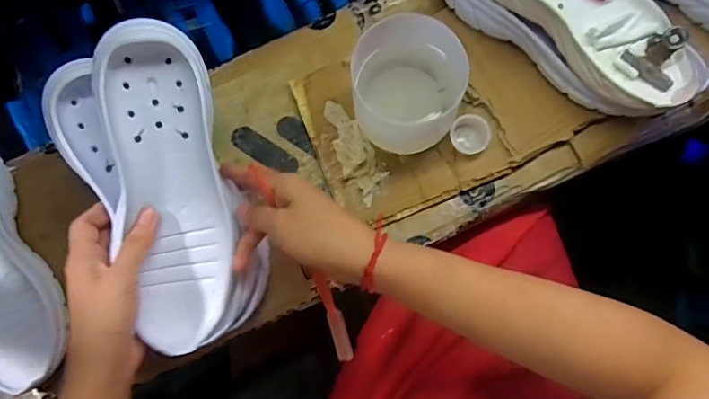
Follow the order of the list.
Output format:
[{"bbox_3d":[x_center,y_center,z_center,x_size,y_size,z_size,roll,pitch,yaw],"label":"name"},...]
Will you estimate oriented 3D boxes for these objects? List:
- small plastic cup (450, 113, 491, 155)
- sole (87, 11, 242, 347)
[{"bbox_3d":[0.106,-0.061,0.461,0.035,0.016,0.036,0,78,1],"label":"small plastic cup"},{"bbox_3d":[-0.135,-0.007,0.372,0.079,0.045,0.231,-9,101,-16],"label":"sole"}]

